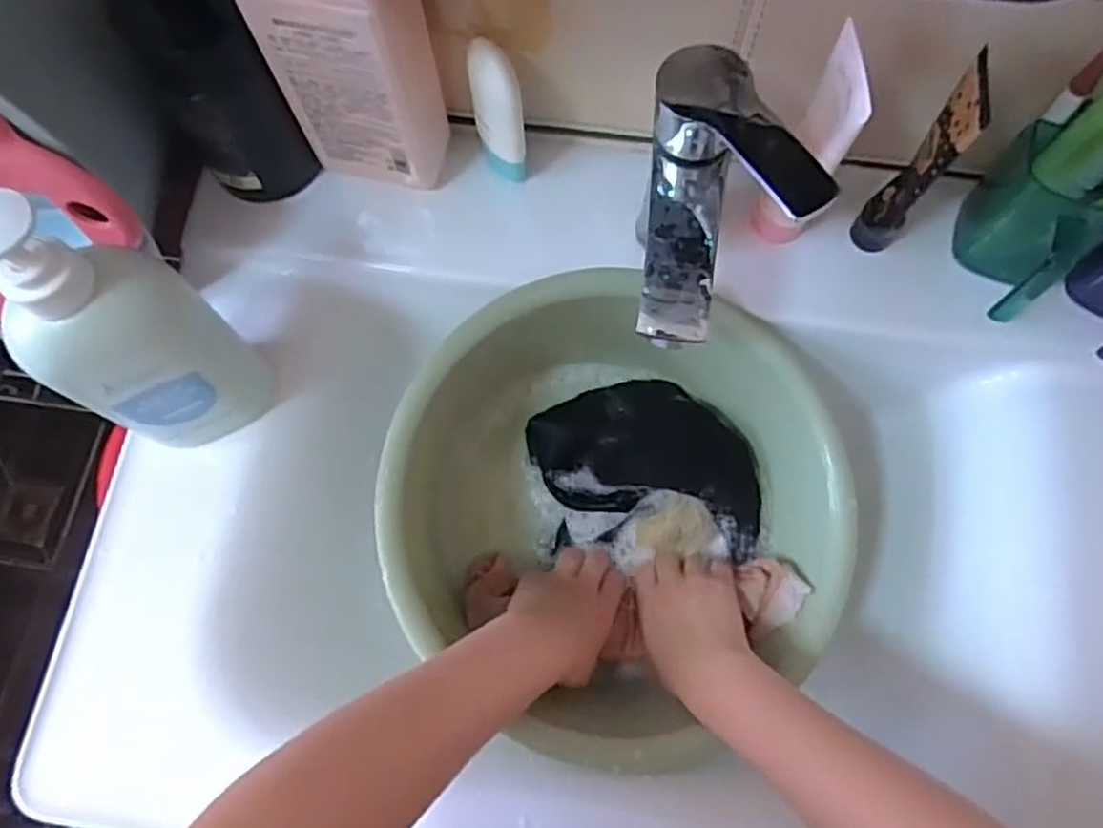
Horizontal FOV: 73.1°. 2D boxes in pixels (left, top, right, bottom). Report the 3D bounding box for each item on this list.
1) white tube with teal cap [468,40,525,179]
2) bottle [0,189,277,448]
[{"bbox_3d":[-0.035,-0.197,0.501,0.032,0.118,0.040,-5,71,-1],"label":"white tube with teal cap"},{"bbox_3d":[-0.231,-0.040,0.403,0.087,0.210,0.050,-36,74,-11],"label":"bottle"}]

